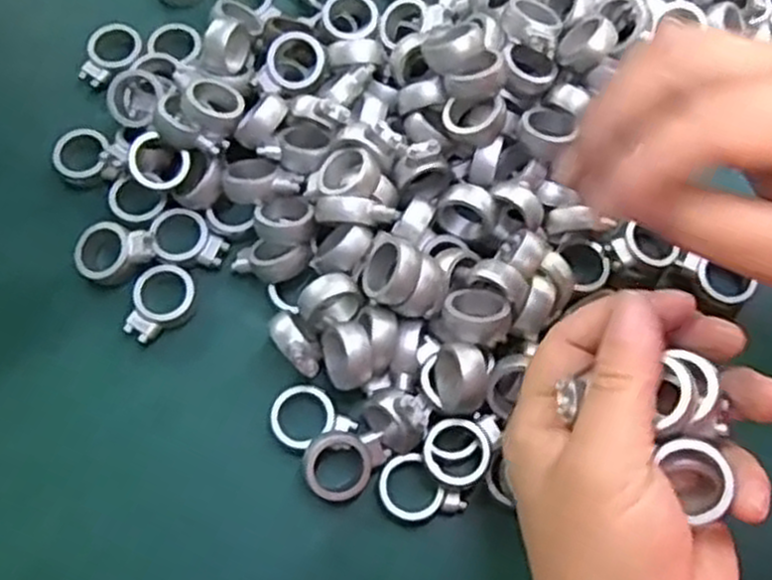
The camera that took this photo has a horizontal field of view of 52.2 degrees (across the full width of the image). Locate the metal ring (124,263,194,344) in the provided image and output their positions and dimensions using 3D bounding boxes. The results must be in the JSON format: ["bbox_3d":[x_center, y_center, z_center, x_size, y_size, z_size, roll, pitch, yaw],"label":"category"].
[{"bbox_3d":[-0.096,0.006,0.336,0.026,0.009,0.034,21,71,7],"label":"metal ring"}]

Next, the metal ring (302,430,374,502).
[{"bbox_3d":[-0.019,0.068,0.306,0.026,0.008,0.026,0,70,-1],"label":"metal ring"}]

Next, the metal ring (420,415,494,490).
[{"bbox_3d":[0.027,0.064,0.307,0.025,0.012,0.026,0,70,-1],"label":"metal ring"}]

